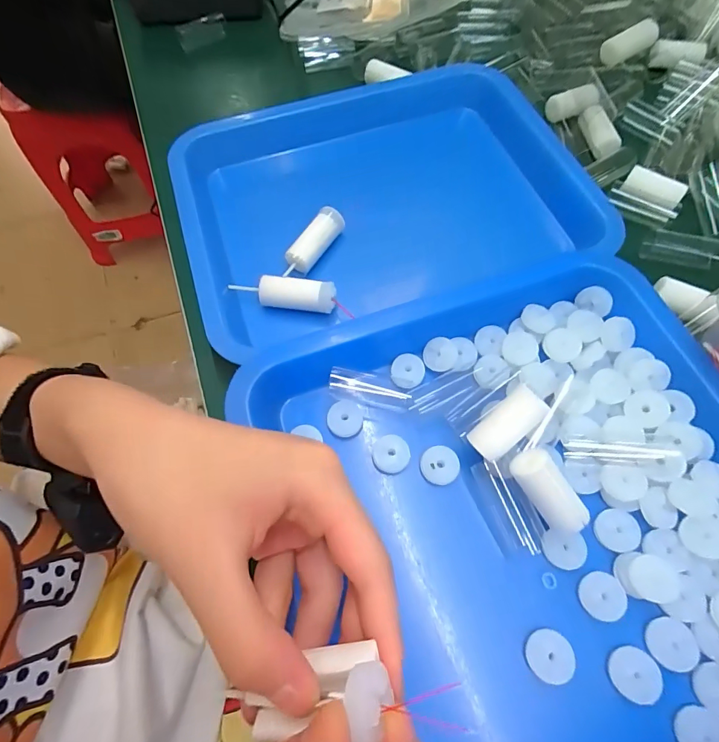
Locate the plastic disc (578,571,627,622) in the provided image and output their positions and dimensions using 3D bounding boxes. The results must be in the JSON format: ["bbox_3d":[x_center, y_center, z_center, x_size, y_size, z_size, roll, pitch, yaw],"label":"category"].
[{"bbox_3d":[0.120,0.111,0.204,0.021,0.004,0.021,-1,65,1],"label":"plastic disc"}]

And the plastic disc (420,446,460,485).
[{"bbox_3d":[0.045,0.053,0.232,0.021,0.005,0.021,-1,78,3],"label":"plastic disc"}]

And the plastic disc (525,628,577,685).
[{"bbox_3d":[0.090,0.134,0.195,0.020,0.006,0.021,-1,65,1],"label":"plastic disc"}]

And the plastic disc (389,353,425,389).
[{"bbox_3d":[0.030,0.001,0.257,0.021,0.008,0.021,-1,65,1],"label":"plastic disc"}]

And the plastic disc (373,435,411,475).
[{"bbox_3d":[0.018,0.048,0.235,0.020,0.004,0.021,0,88,5],"label":"plastic disc"}]

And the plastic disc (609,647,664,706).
[{"bbox_3d":[0.127,0.140,0.190,0.022,0.004,0.021,-1,65,1],"label":"plastic disc"}]

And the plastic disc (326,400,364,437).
[{"bbox_3d":[-0.009,0.028,0.243,0.021,0.004,0.021,0,86,-4],"label":"plastic disc"}]

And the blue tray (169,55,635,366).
[{"bbox_3d":[0.017,-0.125,0.313,0.286,0.045,0.212,-18,66,-6],"label":"blue tray"}]

